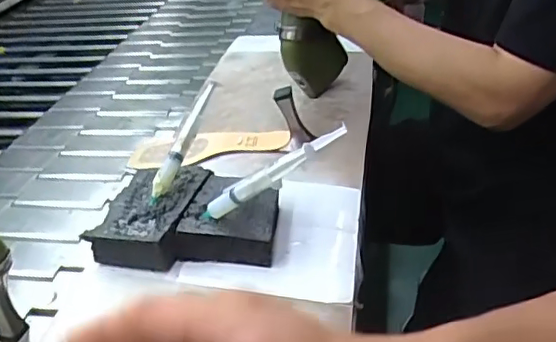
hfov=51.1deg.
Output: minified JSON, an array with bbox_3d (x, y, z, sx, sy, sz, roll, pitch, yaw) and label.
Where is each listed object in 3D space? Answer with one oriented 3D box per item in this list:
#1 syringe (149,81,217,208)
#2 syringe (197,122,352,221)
[{"bbox_3d":[-0.097,-0.030,0.585,0.016,0.018,0.134,20,82,34],"label":"syringe"},{"bbox_3d":[-0.007,0.003,0.497,0.164,0.017,0.022,-32,21,32],"label":"syringe"}]

